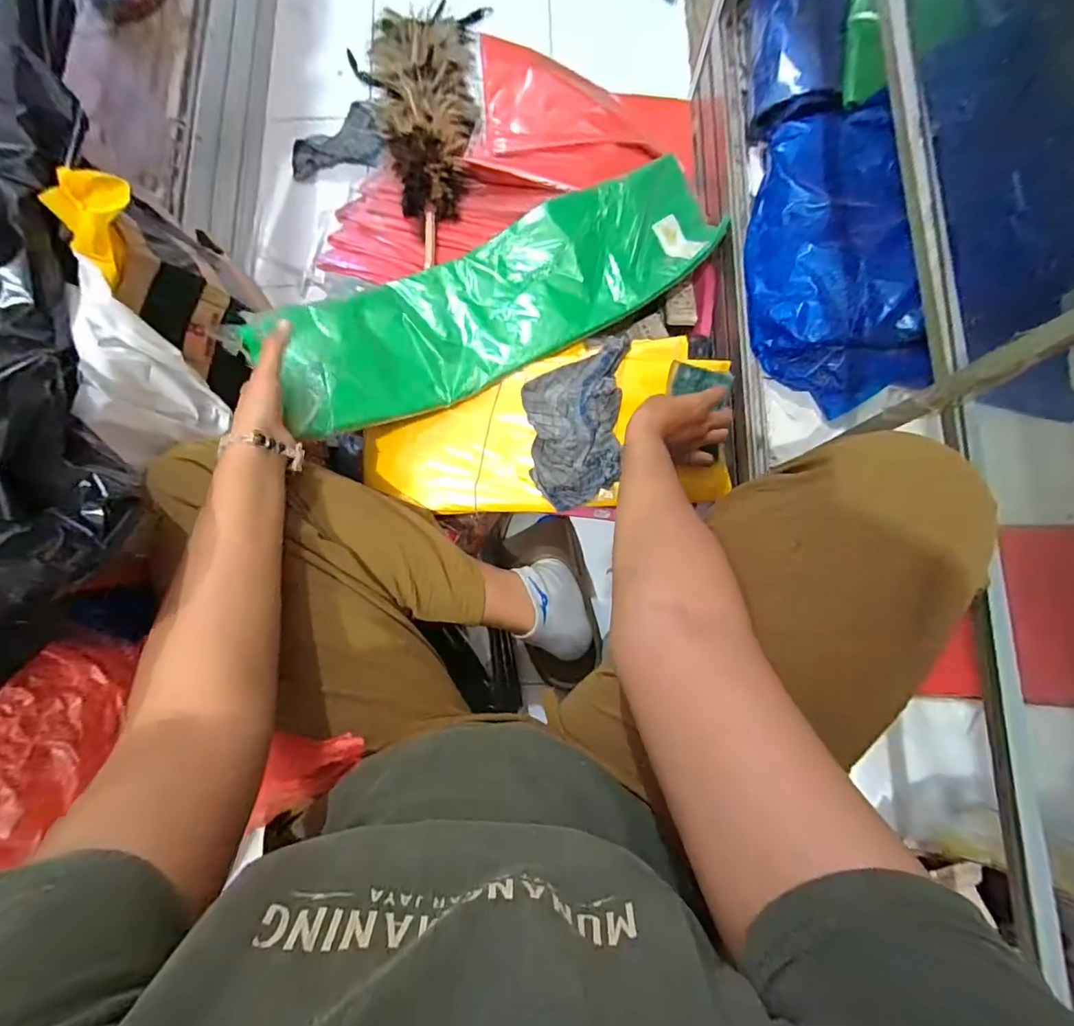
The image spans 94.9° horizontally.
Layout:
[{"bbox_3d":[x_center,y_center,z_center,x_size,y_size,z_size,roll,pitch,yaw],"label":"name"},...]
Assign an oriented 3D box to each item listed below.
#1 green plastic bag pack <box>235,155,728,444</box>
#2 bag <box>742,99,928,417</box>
[{"bbox_3d":[-0.022,-0.261,0.569,0.569,0.064,0.165,-33,81,-17],"label":"green plastic bag pack"},{"bbox_3d":[0.327,-0.292,0.551,0.161,0.072,0.332,-4,81,1],"label":"bag"}]

